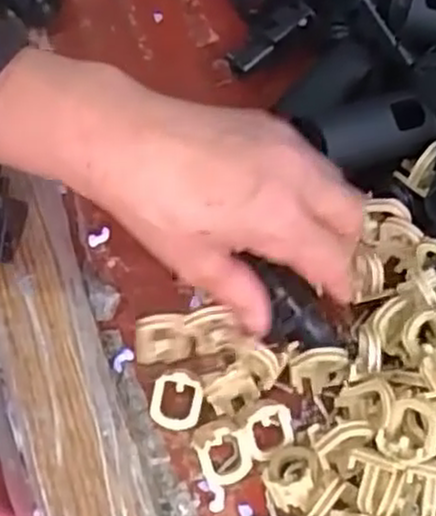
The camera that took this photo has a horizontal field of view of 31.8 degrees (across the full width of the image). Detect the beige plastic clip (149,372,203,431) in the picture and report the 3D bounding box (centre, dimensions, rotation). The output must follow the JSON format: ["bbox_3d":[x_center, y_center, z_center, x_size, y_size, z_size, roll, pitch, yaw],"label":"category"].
[{"bbox_3d":[-0.018,0.062,0.329,0.021,0.008,0.024,9,96,-1],"label":"beige plastic clip"}]

